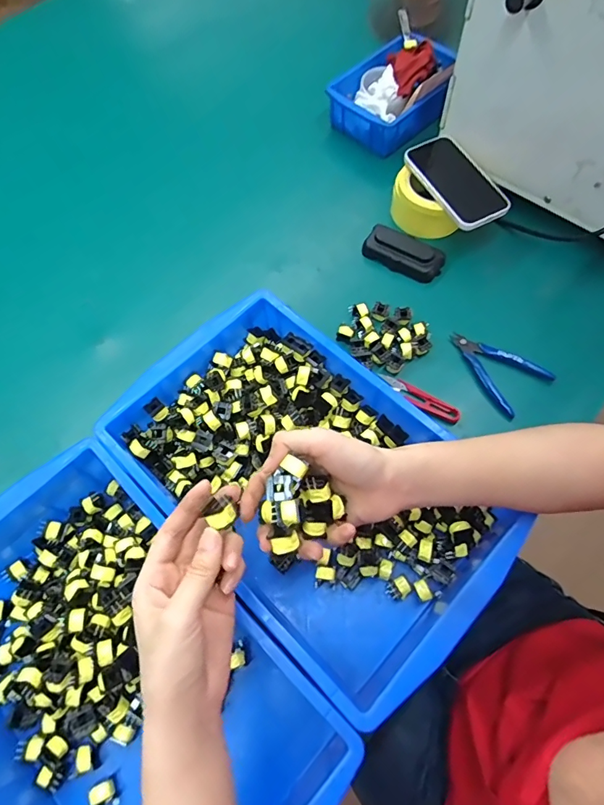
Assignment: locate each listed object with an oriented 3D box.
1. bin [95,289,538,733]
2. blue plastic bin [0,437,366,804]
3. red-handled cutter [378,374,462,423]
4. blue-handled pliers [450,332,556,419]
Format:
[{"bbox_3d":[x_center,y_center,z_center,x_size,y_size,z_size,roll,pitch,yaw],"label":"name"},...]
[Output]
[{"bbox_3d":[0.000,0.074,0.461,0.372,0.089,0.231,41,73,17],"label":"bin"},{"bbox_3d":[-0.168,0.232,0.399,0.370,0.088,0.236,42,73,17],"label":"blue plastic bin"},{"bbox_3d":[0.137,-0.005,0.536,0.100,0.010,0.024,33,71,15],"label":"red-handled cutter"},{"bbox_3d":[0.240,-0.048,0.550,0.077,0.012,0.118,-28,68,-10],"label":"blue-handled pliers"}]

